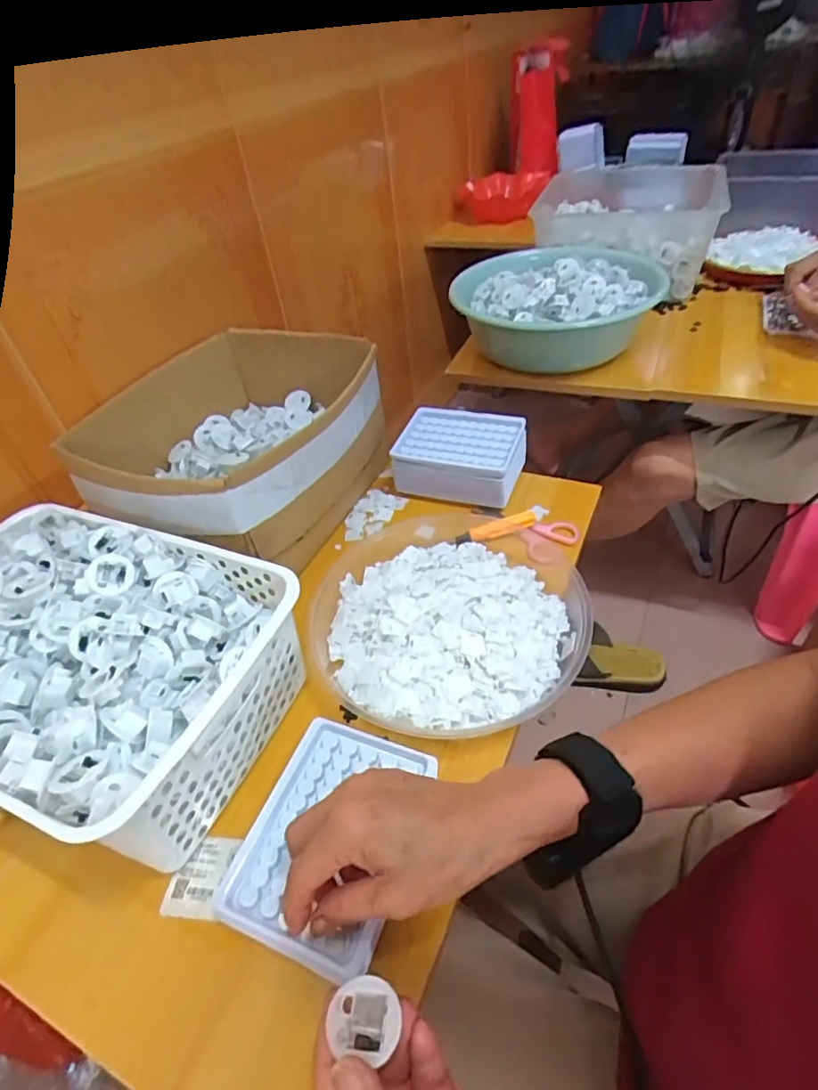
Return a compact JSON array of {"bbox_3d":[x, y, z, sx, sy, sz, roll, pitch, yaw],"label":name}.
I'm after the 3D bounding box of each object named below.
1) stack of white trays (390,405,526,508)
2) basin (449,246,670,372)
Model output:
[{"bbox_3d":[0.060,-0.102,0.645,0.140,0.054,0.102,13,47,20],"label":"stack of white trays"},{"bbox_3d":[0.215,-0.349,0.840,0.285,0.094,0.260,12,47,19],"label":"basin"}]

